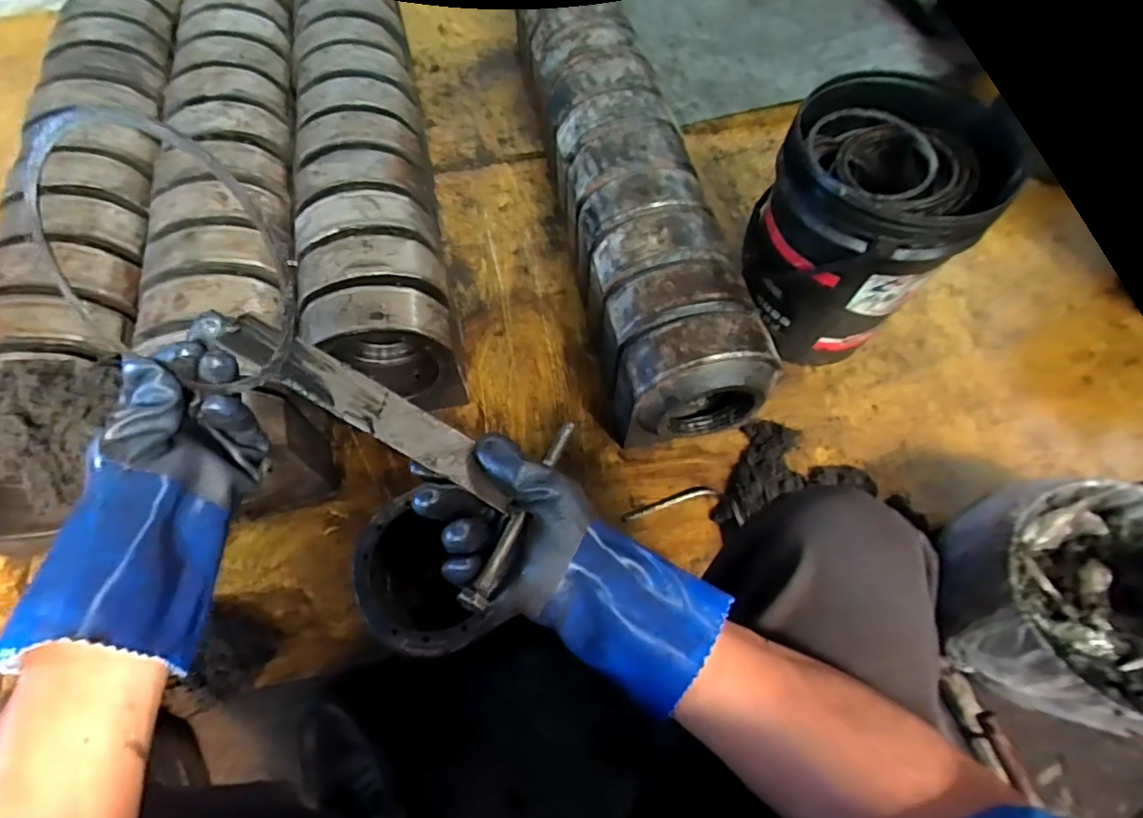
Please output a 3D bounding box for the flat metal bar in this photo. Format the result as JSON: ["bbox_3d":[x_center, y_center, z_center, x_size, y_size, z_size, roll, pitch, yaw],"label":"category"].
[{"bbox_3d":[-0.134,0.000,0.371,0.210,0.006,0.037,30,54,-5],"label":"flat metal bar"}]

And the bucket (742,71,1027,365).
[{"bbox_3d":[0.454,-0.288,0.897,0.289,0.382,0.285,0,62,0],"label":"bucket"}]

